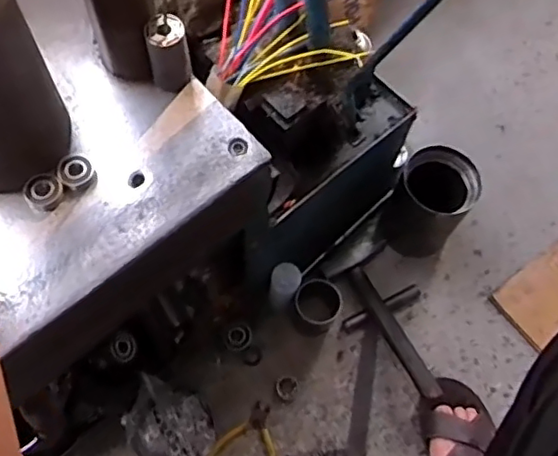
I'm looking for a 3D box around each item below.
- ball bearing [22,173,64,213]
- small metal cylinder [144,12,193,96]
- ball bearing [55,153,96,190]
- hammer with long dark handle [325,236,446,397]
[{"bbox_3d":[-0.220,-0.033,0.567,0.034,0.014,0.031,1,65,-2],"label":"ball bearing"},{"bbox_3d":[-0.108,-0.172,0.599,0.039,0.079,0.034,-13,67,-9],"label":"small metal cylinder"},{"bbox_3d":[-0.196,-0.055,0.580,0.033,0.013,0.033,1,65,-2],"label":"ball bearing"},{"bbox_3d":[0.182,0.139,0.969,0.138,0.051,0.274,-29,70,-15],"label":"hammer with long dark handle"}]

